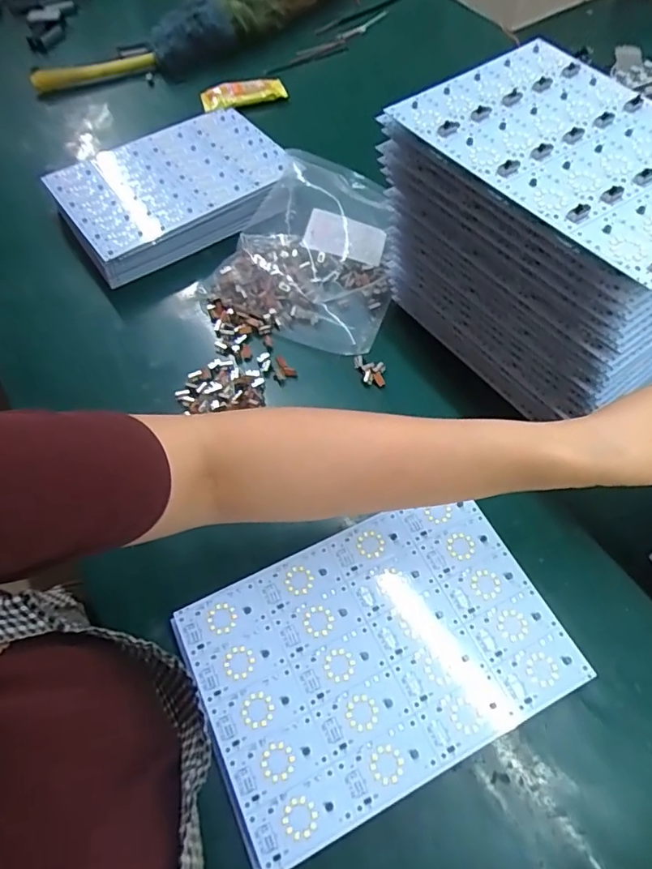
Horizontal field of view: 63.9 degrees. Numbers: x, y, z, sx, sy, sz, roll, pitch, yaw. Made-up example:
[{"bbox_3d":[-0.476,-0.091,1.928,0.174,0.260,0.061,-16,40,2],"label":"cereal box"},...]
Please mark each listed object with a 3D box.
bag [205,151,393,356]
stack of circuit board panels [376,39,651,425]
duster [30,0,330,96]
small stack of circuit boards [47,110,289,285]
[{"bbox_3d":[-0.017,-0.200,0.562,0.187,0.054,0.226,10,62,7],"label":"bag"},{"bbox_3d":[0.182,-0.157,0.438,0.150,0.180,0.243,-33,65,-16],"label":"stack of circuit board panels"},{"bbox_3d":[-0.165,-0.655,0.808,0.581,0.067,0.117,-33,65,-16],"label":"duster"},{"bbox_3d":[-0.175,-0.287,0.617,0.249,0.049,0.176,-28,64,-13],"label":"small stack of circuit boards"}]

